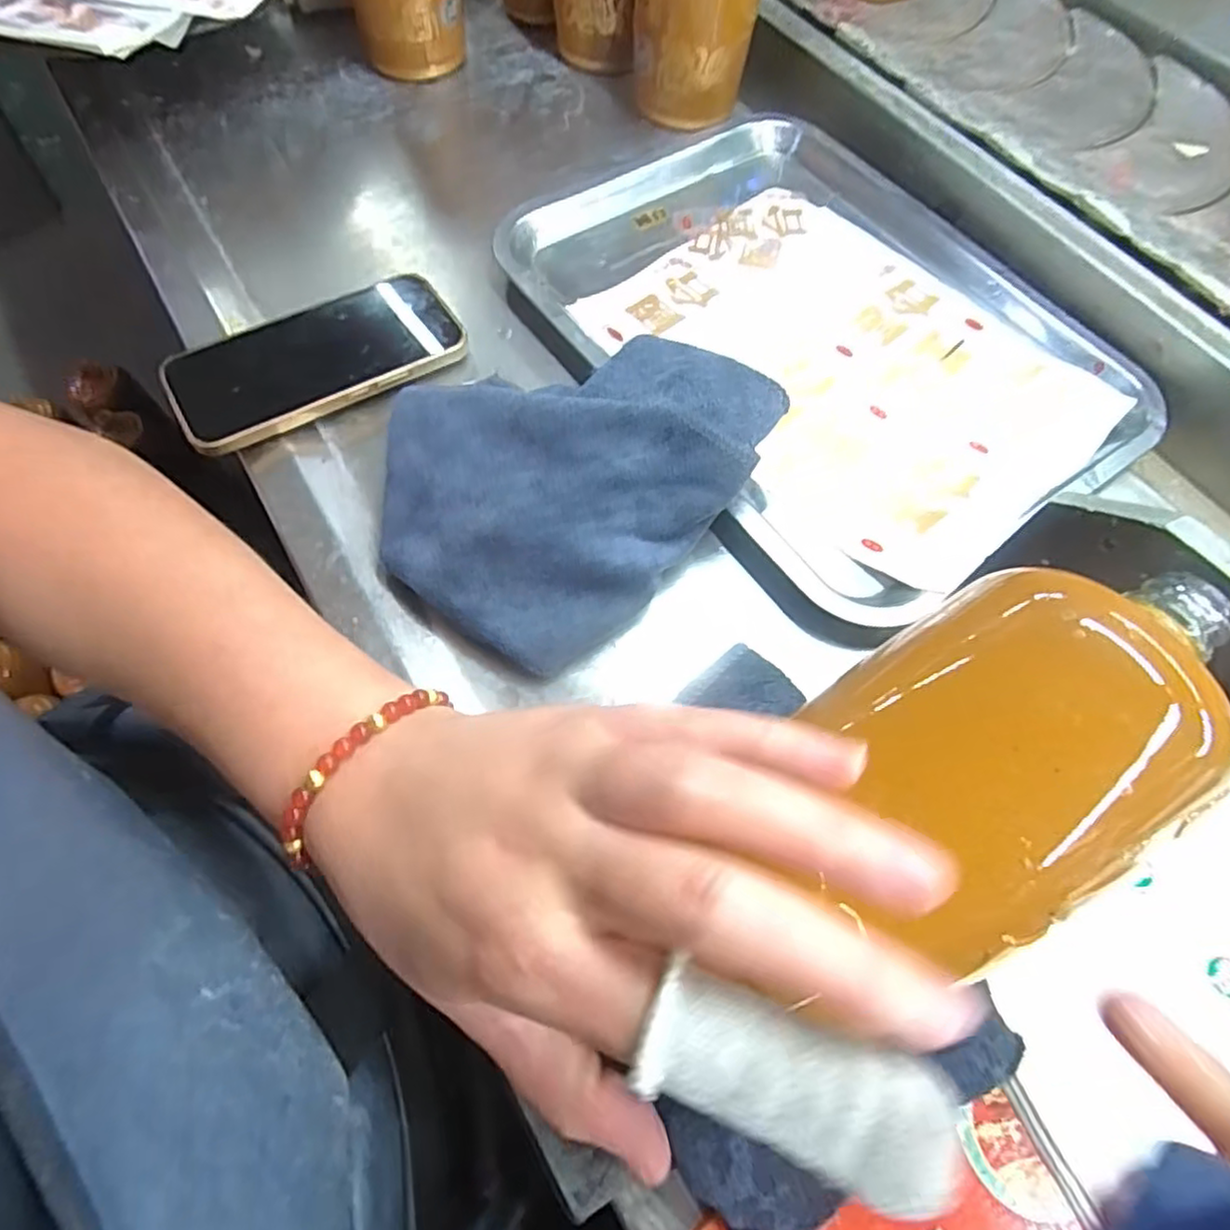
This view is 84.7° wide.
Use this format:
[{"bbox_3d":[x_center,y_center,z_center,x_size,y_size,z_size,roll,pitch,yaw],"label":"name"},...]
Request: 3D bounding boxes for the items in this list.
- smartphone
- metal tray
[{"bbox_3d":[-0.167,-0.146,0.379,0.156,0.012,0.076,-29,67,-15],"label":"smartphone"},{"bbox_3d":[0.119,-0.176,0.407,0.268,0.031,0.350,-36,71,-14],"label":"metal tray"}]

